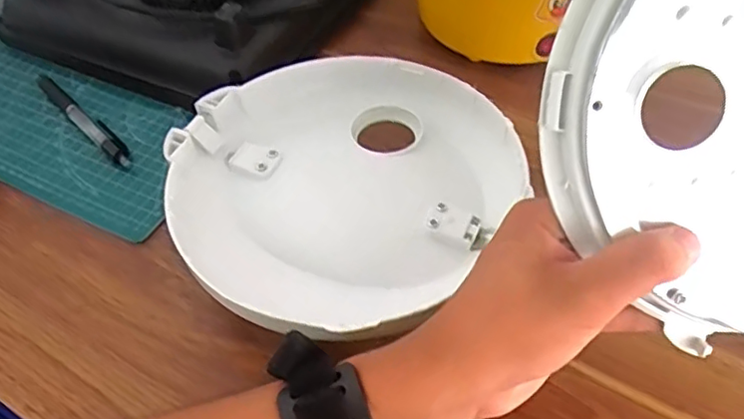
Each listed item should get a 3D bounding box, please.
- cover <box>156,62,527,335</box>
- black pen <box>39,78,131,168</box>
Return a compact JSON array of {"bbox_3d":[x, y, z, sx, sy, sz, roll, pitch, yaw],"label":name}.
[{"bbox_3d":[-0.014,-0.009,0.377,0.203,0.057,0.188,-11,52,-7],"label":"cover"},{"bbox_3d":[-0.218,-0.068,0.461,0.121,0.013,0.014,38,62,26],"label":"black pen"}]

